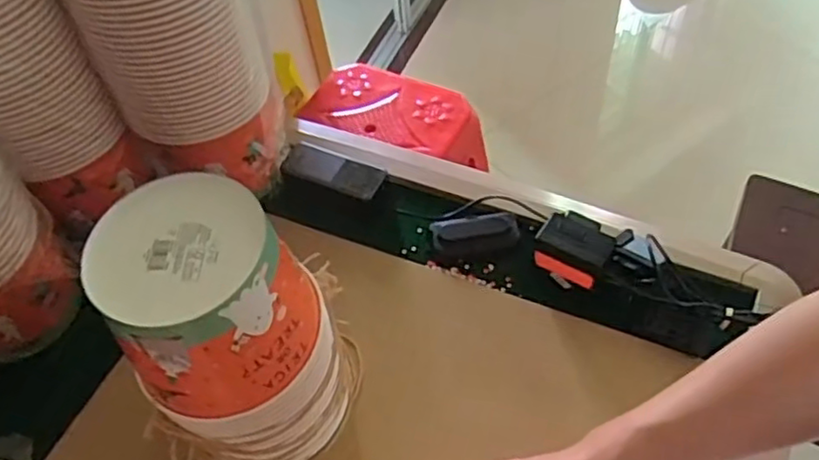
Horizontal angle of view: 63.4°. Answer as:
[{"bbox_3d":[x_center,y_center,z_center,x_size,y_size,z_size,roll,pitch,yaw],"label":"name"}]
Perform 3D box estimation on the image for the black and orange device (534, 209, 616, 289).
[{"bbox_3d":[0.179,0.019,0.712,0.075,0.042,0.059,28,61,24],"label":"black and orange device"}]

